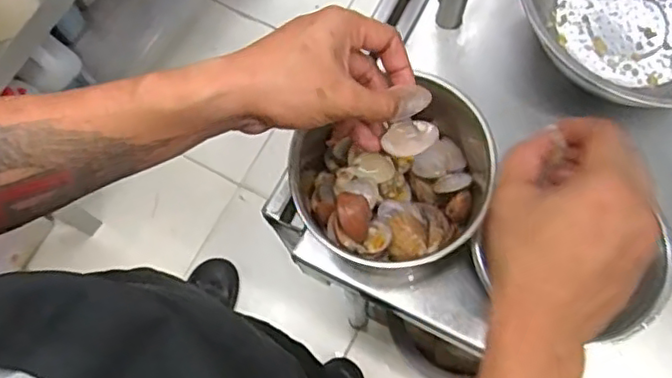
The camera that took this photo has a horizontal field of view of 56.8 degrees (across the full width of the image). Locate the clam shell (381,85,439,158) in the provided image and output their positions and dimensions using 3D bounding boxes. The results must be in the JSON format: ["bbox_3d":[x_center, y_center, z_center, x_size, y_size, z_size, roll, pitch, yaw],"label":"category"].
[{"bbox_3d":[0.051,-0.046,0.430,0.038,0.016,0.045,-1,73,1],"label":"clam shell"}]

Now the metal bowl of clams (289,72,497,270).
[{"bbox_3d":[0.053,-0.006,0.519,0.163,0.090,0.147,-25,74,-6],"label":"metal bowl of clams"}]

